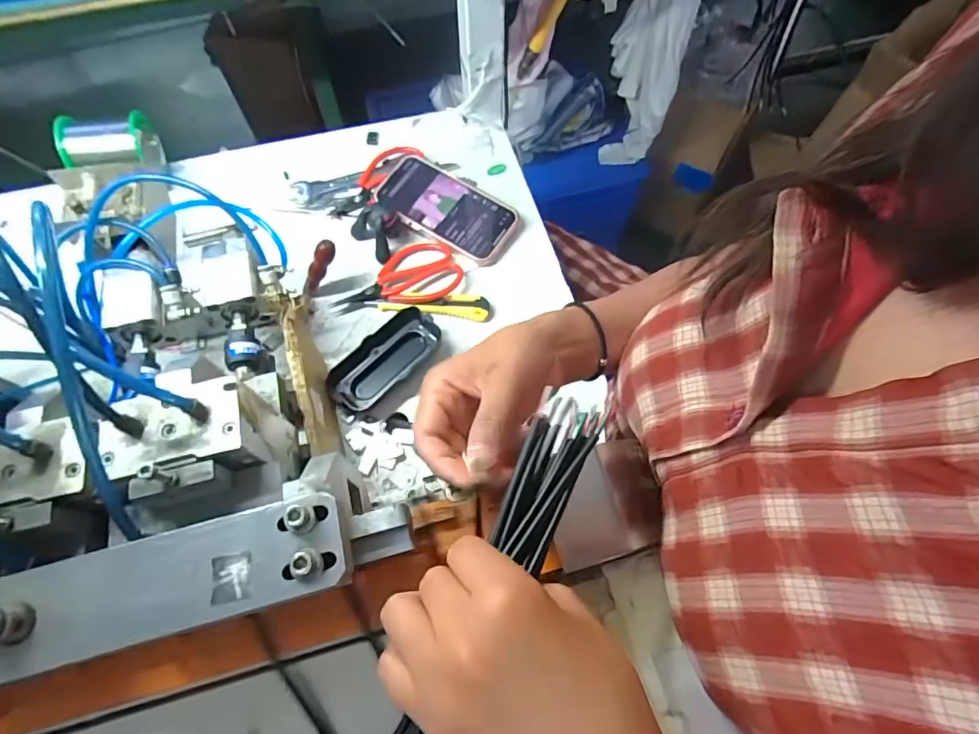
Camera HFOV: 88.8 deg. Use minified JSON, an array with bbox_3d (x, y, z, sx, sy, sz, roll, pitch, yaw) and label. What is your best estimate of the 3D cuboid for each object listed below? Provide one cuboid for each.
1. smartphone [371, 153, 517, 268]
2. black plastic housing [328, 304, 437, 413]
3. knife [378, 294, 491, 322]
[{"bbox_3d":[-0.045,-0.173,0.545,0.153,0.010,0.078,31,75,9],"label":"smartphone"},{"bbox_3d":[-0.097,-0.007,0.465,0.046,0.023,0.109,42,72,17],"label":"black plastic housing"},{"bbox_3d":[-0.055,-0.062,0.500,0.111,0.009,0.026,4,65,2],"label":"knife"}]

